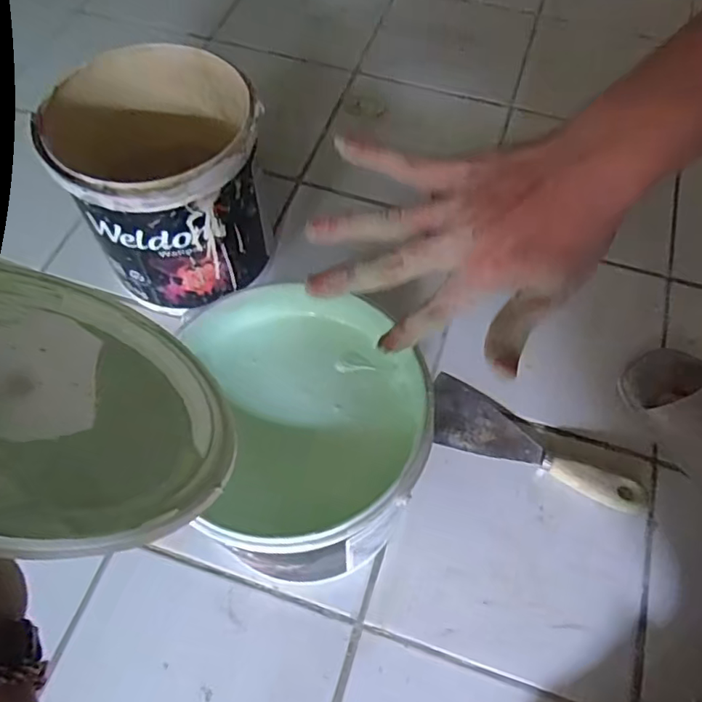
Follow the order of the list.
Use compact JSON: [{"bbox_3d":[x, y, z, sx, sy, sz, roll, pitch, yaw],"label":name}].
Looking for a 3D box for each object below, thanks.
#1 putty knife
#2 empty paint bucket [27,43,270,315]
[{"bbox_3d":[0.159,0.089,0.521,0.199,0.024,0.061,29,65,13],"label":"putty knife"},{"bbox_3d":[-0.167,-0.156,0.543,0.168,0.159,0.175,-4,62,-4],"label":"empty paint bucket"}]

